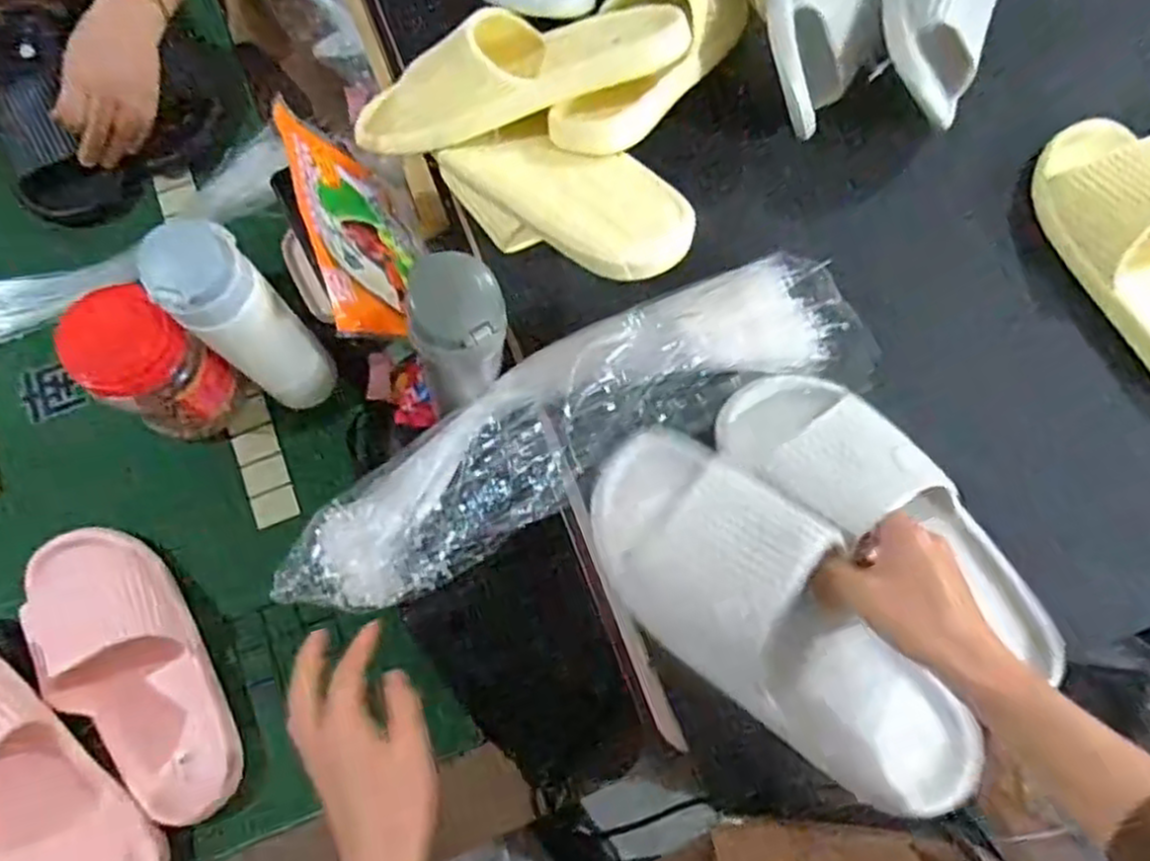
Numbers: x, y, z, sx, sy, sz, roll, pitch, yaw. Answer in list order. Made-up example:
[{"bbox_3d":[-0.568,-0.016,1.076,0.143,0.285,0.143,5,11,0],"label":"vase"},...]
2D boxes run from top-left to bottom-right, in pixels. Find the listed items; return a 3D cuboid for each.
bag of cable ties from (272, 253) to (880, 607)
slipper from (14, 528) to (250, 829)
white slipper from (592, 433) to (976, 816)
[{"bbox_3d":[-0.005,-0.001,0.547,0.434,0.029,0.115,-26,91,1],"label":"bag of cable ties"},{"bbox_3d":[-0.354,0.190,0.611,0.101,0.065,0.260,-36,76,-9],"label":"slipper"},{"bbox_3d":[0.126,0.115,0.474,0.119,0.060,0.286,-43,82,-11],"label":"white slipper"}]

